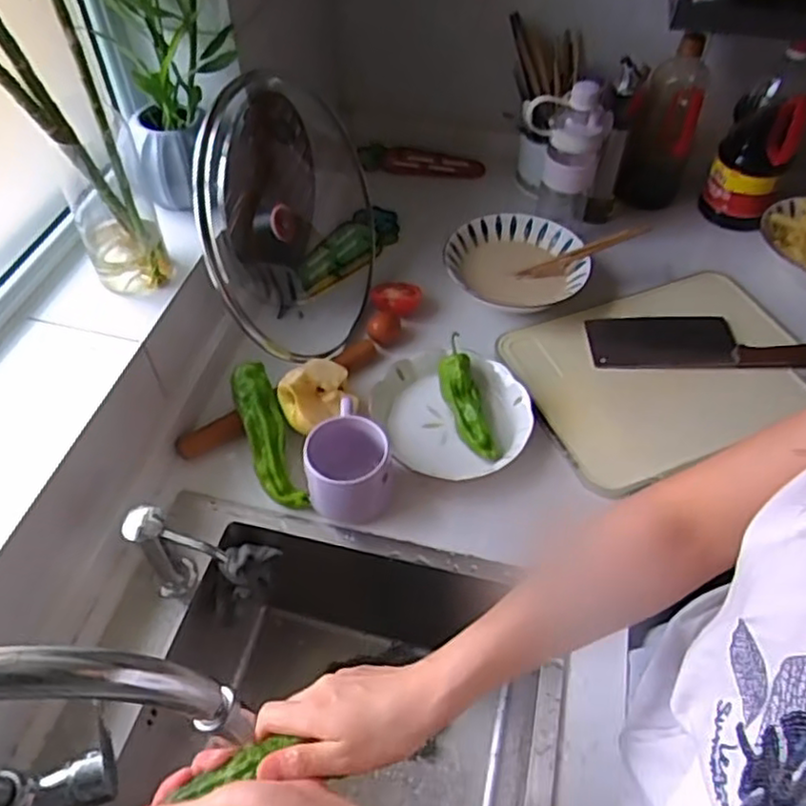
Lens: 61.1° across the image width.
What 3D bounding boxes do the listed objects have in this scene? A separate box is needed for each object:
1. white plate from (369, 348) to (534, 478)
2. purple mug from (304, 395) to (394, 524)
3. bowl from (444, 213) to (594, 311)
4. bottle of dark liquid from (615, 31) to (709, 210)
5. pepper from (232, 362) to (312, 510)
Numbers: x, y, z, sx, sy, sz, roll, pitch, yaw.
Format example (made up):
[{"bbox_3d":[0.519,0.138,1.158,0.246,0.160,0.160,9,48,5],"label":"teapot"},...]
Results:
[{"bbox_3d":[0.058,0.006,0.832,0.188,0.047,0.184,0,50,0],"label":"white plate"},{"bbox_3d":[-0.061,0.064,0.749,0.088,0.073,0.109,-5,51,-5],"label":"purple mug"},{"bbox_3d":[0.162,-0.190,0.987,0.195,0.071,0.195,0,50,0],"label":"bowl"},{"bbox_3d":[0.397,-0.418,1.038,0.103,0.231,0.093,20,53,15],"label":"bottle of dark liquid"},{"bbox_3d":[-0.157,0.038,0.789,0.045,0.031,0.183,-16,71,-15],"label":"pepper"}]

